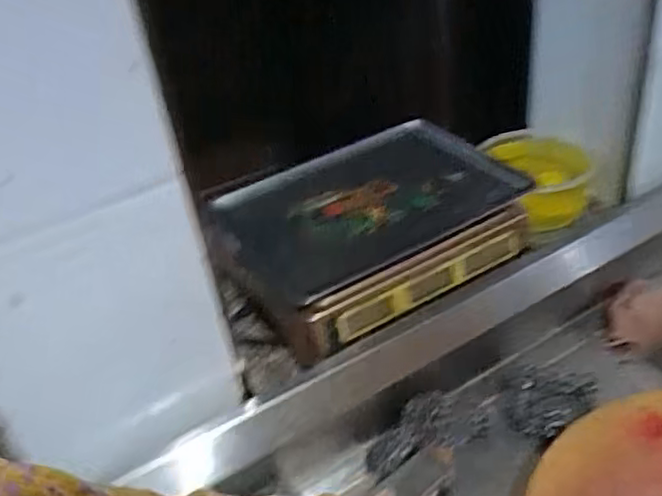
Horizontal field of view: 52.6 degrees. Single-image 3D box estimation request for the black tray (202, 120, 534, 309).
[{"bbox_3d":[0.044,-0.056,0.829,0.359,0.046,0.231,-27,40,-24],"label":"black tray"}]

